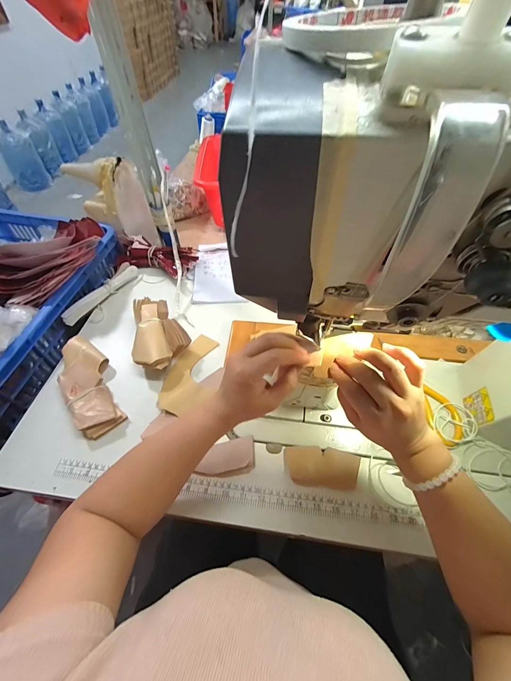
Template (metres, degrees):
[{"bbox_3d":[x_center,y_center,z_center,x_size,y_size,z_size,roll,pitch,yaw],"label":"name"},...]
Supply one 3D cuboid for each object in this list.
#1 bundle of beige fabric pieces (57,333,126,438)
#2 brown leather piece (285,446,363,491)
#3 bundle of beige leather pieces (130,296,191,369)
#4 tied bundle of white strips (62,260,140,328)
[{"bbox_3d":[-0.294,0.076,0.518,0.079,0.042,0.202,-25,57,-18],"label":"bundle of beige fabric pieces"},{"bbox_3d":[0.100,0.189,0.438,0.107,0.004,0.055,4,53,3],"label":"brown leather piece"},{"bbox_3d":[-0.192,-0.009,0.561,0.100,0.066,0.143,-30,58,-20],"label":"bundle of beige leather pieces"},{"bbox_3d":[-0.346,-0.109,0.661,0.037,0.024,0.199,26,57,18],"label":"tied bundle of white strips"}]

